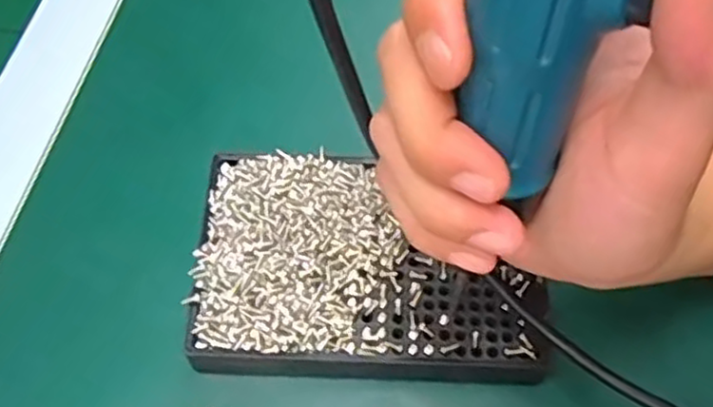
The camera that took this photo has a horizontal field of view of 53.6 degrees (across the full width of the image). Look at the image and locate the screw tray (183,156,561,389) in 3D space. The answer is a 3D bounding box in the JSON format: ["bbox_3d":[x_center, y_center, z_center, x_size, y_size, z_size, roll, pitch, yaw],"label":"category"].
[{"bbox_3d":[0.006,0.025,0.284,0.135,0.023,0.091,3,62,2],"label":"screw tray"}]

